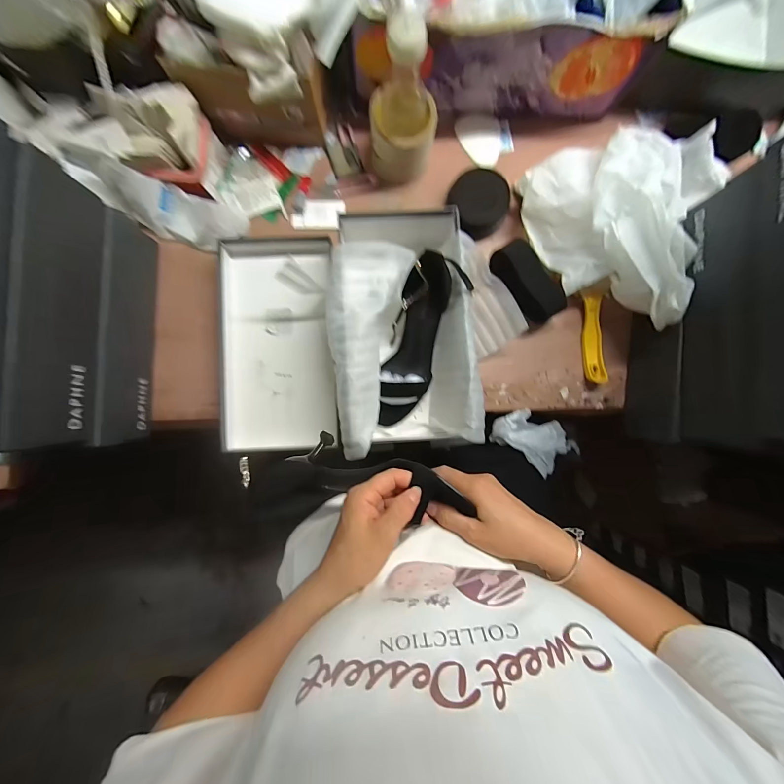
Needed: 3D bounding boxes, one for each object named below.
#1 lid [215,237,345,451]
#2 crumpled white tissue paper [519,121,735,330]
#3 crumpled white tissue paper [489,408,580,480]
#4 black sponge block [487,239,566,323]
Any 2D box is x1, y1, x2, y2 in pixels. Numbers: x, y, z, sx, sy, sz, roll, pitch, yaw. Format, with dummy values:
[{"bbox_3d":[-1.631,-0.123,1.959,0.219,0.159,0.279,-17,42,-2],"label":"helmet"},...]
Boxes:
[{"bbox_3d":[-0.167,-0.072,0.499,0.156,0.043,0.312,-3,89,-2],"label":"lid"},{"bbox_3d":[0.306,-0.230,0.457,0.264,0.121,0.197,42,88,-1],"label":"crumpled white tissue paper"},{"bbox_3d":[0.231,0.077,0.531,0.144,0.051,0.080,34,88,-1],"label":"crumpled white tissue paper"},{"bbox_3d":[0.198,-0.161,0.490,0.057,0.043,0.124,-36,90,-2],"label":"black sponge block"}]

